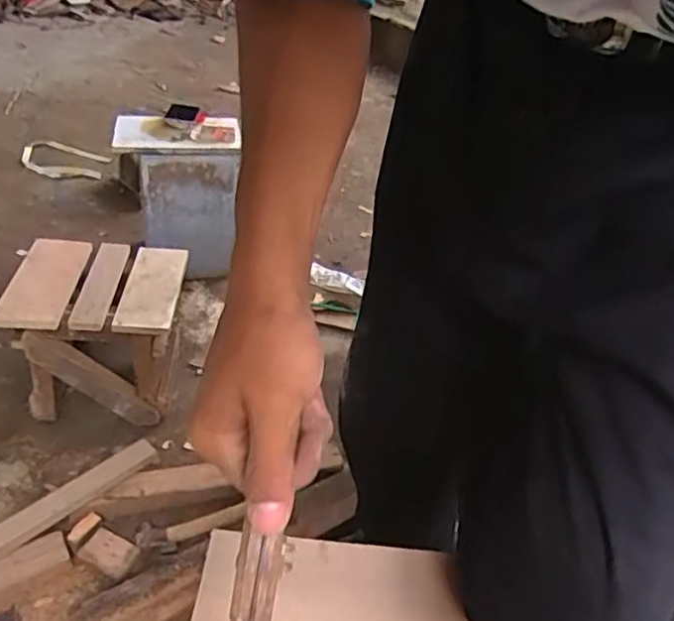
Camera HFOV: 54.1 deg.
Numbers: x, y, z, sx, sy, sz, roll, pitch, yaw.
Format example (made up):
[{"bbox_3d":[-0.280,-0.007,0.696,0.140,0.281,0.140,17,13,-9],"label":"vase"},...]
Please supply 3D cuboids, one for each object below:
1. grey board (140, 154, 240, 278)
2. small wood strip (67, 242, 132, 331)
[{"bbox_3d":[-0.379,-0.243,1.702,0.228,0.313,0.028,-3,22,-19],"label":"grey board"},{"bbox_3d":[-0.455,-0.059,1.277,0.064,0.020,0.291,2,36,-7],"label":"small wood strip"}]

